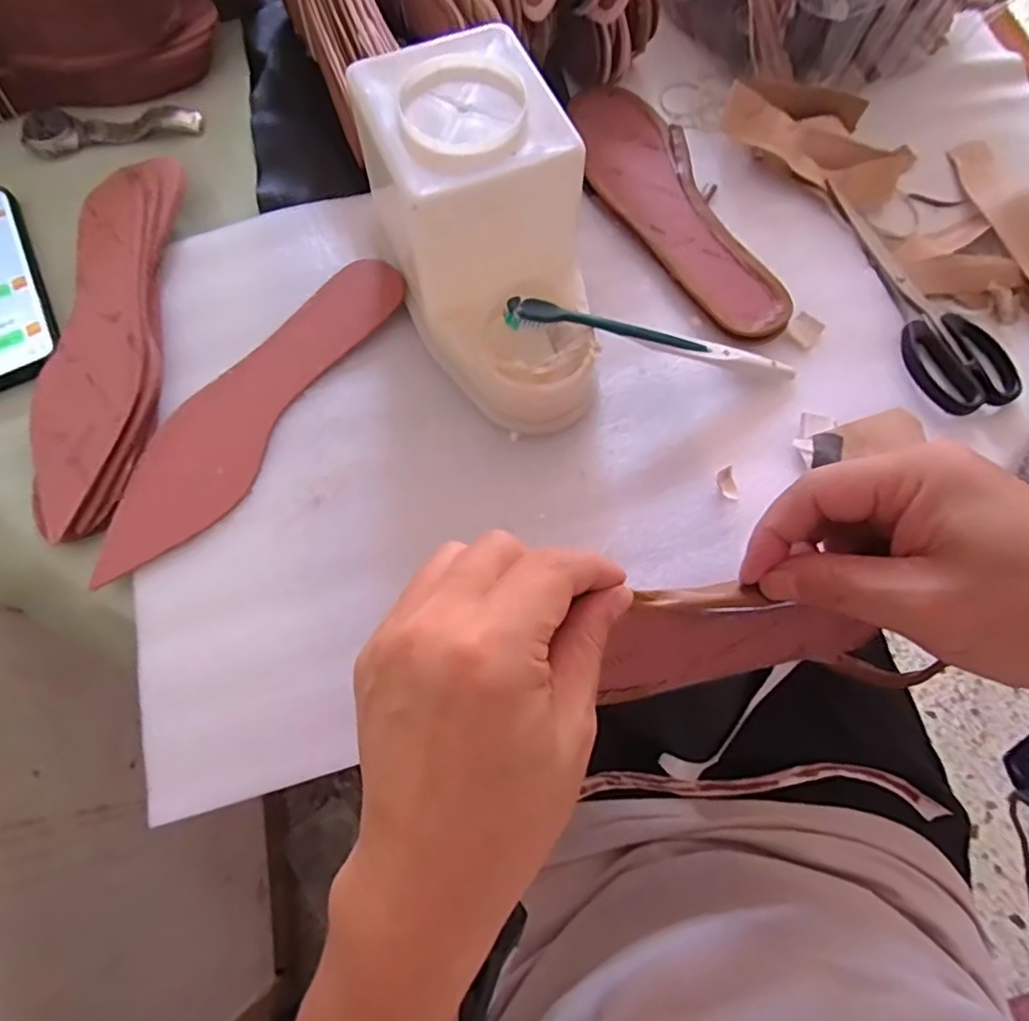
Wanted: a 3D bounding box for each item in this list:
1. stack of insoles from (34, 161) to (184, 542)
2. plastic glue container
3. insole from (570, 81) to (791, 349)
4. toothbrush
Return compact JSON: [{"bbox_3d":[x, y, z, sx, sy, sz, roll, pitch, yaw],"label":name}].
[{"bbox_3d":[-0.268,-0.117,0.397,0.078,0.019,0.265,-4,69,-2],"label":"stack of insoles"},{"bbox_3d":[-0.017,-0.152,0.353,0.102,0.115,0.193,-17,71,-7],"label":"plastic glue container"},{"bbox_3d":[0.106,-0.217,0.429,0.073,0.007,0.248,-20,70,-4],"label":"insole"},{"bbox_3d":[0.084,-0.100,0.362,0.185,0.014,0.014,8,68,-14],"label":"toothbrush"}]

